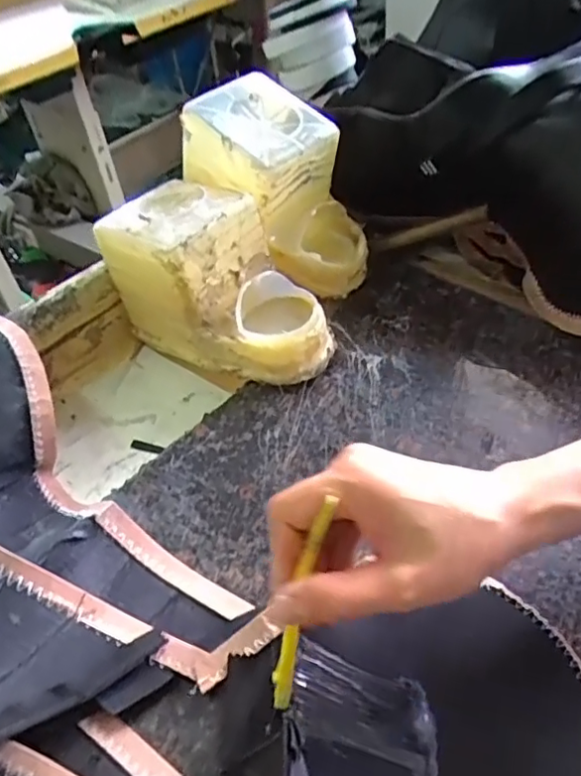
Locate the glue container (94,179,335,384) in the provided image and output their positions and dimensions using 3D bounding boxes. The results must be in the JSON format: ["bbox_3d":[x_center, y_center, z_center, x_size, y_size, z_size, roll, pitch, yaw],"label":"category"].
[{"bbox_3d":[-0.057,-0.093,0.513,0.202,0.114,0.104,29,56,31],"label":"glue container"}]

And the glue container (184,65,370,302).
[{"bbox_3d":[-0.007,-0.186,0.567,0.107,0.164,0.163,-32,50,-22],"label":"glue container"}]

